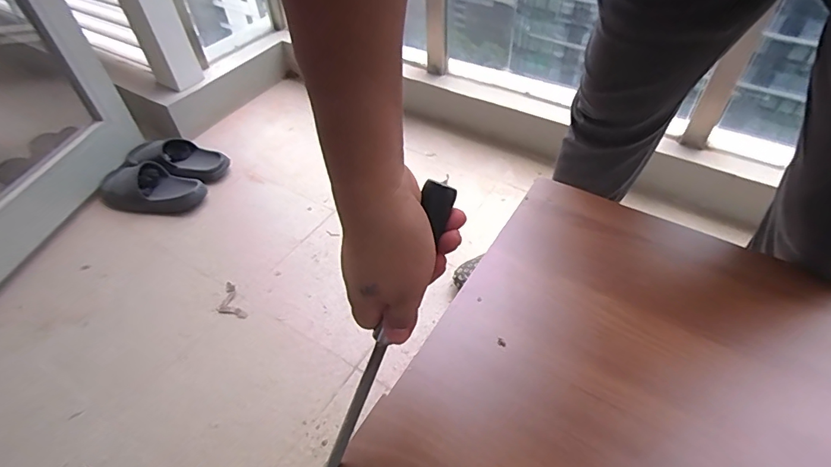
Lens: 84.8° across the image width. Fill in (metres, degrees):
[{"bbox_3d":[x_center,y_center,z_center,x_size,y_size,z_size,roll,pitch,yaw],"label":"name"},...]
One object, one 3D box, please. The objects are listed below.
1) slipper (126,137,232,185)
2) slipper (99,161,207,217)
[{"bbox_3d":[-0.618,-0.194,1.196,0.245,0.071,0.131,13,49,14],"label":"slipper"},{"bbox_3d":[-0.650,-0.107,1.122,0.248,0.067,0.126,8,48,10],"label":"slipper"}]

